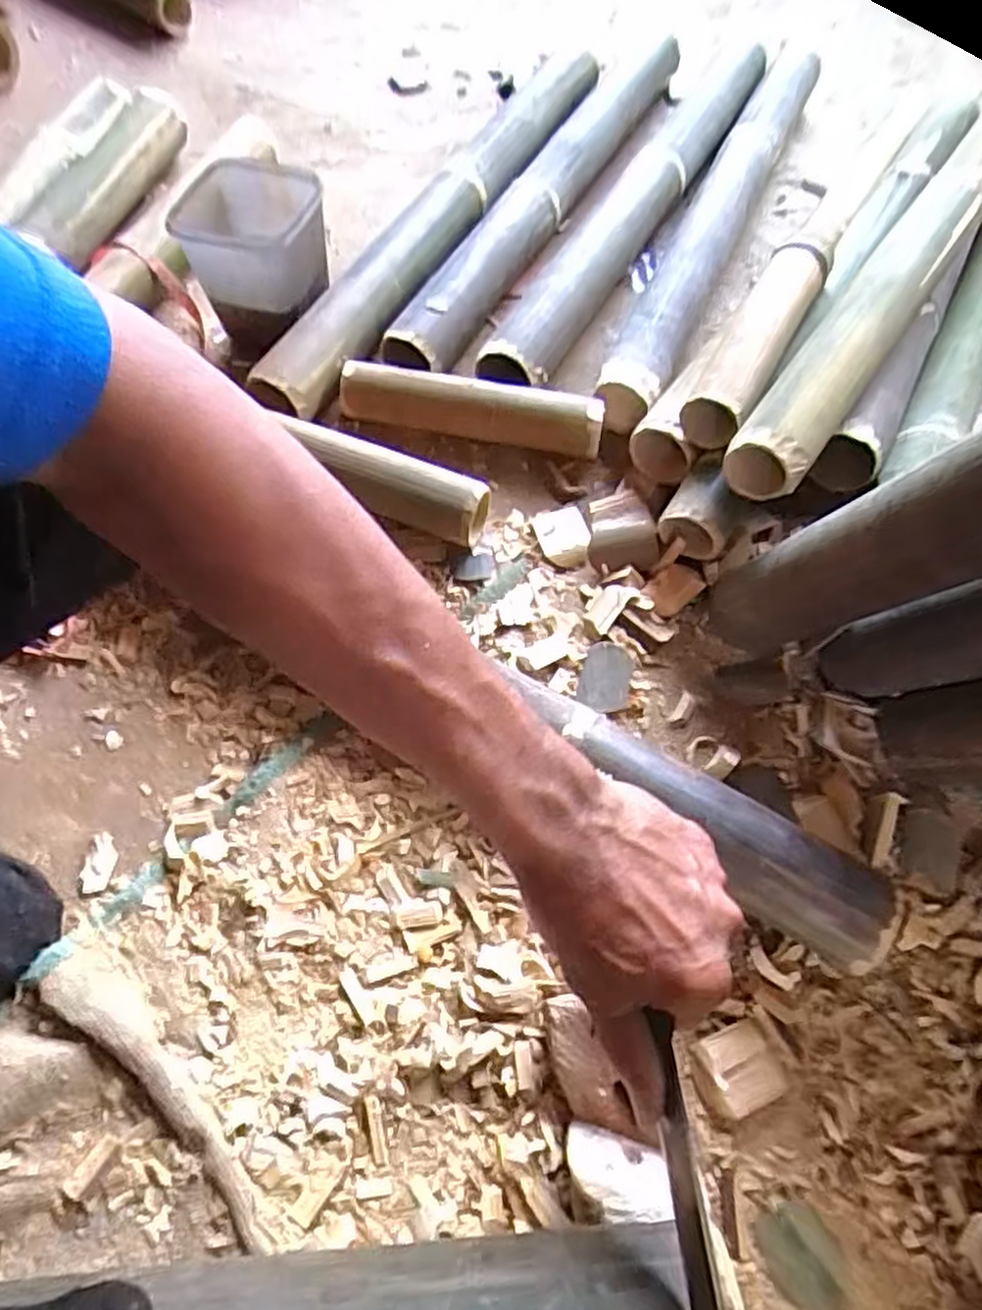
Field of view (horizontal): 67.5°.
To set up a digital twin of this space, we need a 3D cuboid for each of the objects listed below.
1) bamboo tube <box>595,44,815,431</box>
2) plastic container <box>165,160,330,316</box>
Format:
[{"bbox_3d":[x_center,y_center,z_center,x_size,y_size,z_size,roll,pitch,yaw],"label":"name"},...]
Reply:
[{"bbox_3d":[0.249,-0.484,0.796,0.066,0.063,0.660,23,66,11],"label":"bamboo tube"},{"bbox_3d":[-0.208,-0.373,0.669,0.125,0.083,0.111,19,65,9],"label":"plastic container"}]

